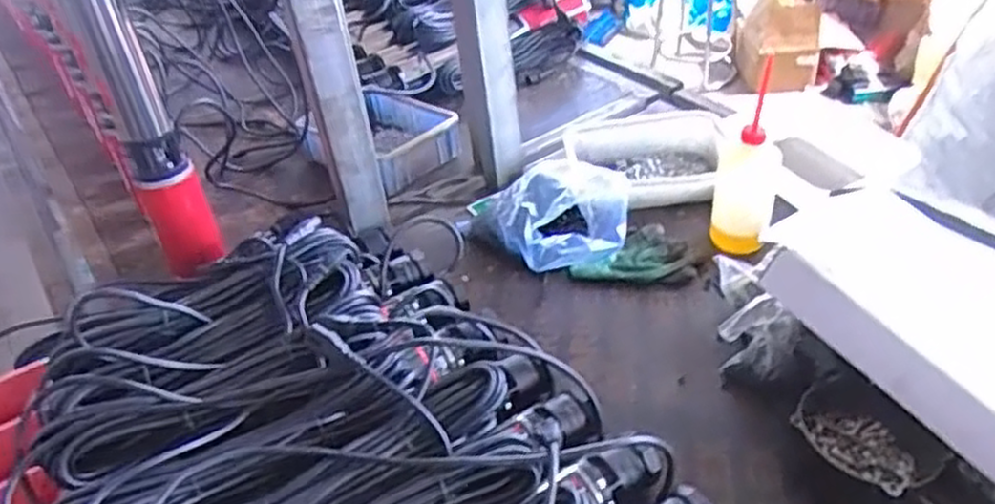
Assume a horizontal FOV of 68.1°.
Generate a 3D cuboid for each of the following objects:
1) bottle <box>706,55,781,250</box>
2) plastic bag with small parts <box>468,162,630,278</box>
[{"bbox_3d":[0.356,-0.133,1.038,0.080,0.274,0.061,9,-3,19],"label":"bottle"},{"bbox_3d":[0.066,-0.056,1.018,0.223,0.094,0.166,0,39,8],"label":"plastic bag with small parts"}]

